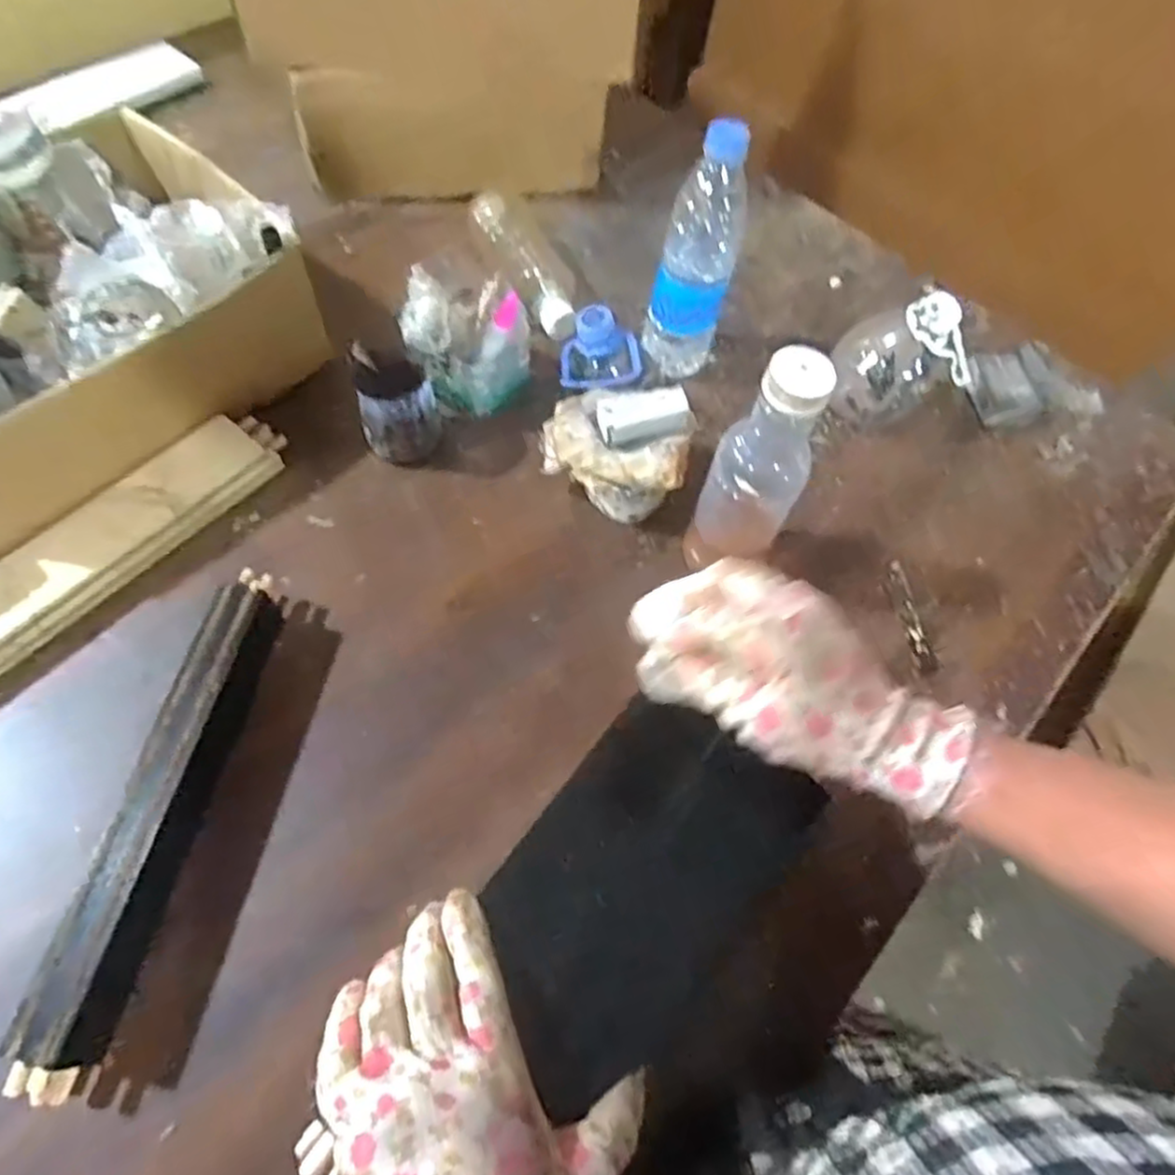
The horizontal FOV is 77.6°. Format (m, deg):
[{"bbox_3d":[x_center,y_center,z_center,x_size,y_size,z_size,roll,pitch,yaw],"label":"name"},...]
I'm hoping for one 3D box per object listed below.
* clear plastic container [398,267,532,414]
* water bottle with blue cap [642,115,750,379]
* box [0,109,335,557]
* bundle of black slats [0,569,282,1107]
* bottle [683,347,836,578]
[{"bbox_3d":[-0.102,-0.209,0.617,0.104,0.118,0.087,-3,62,-6],"label":"clear plastic container"},{"bbox_3d":[0.092,-0.275,0.623,0.065,0.205,0.053,19,62,6],"label":"water bottle with blue cap"},{"bbox_3d":[-0.410,-0.216,0.571,0.252,0.160,0.321,42,67,17],"label":"box"},{"bbox_3d":[-0.260,0.132,0.457,0.041,0.055,0.310,10,62,1],"label":"bundle of black slats"},{"bbox_3d":[0.119,-0.075,0.520,0.065,0.208,0.055,23,63,8],"label":"bottle"}]

